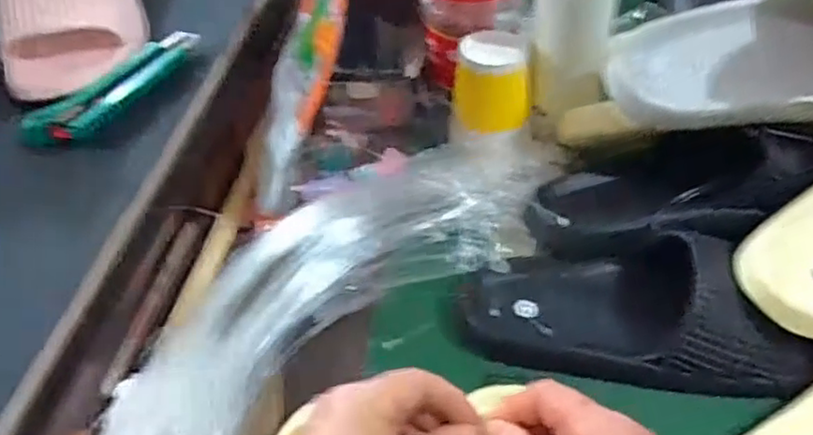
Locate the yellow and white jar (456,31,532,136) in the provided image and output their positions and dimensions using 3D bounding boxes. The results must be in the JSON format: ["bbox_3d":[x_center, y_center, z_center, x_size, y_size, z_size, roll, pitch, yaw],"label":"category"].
[{"bbox_3d":[0.075,-0.118,0.586,0.065,0.064,0.056,2,47,4],"label":"yellow and white jar"}]

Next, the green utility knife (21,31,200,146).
[{"bbox_3d":[-0.214,-0.102,0.509,0.038,0.015,0.160,22,51,21],"label":"green utility knife"}]

